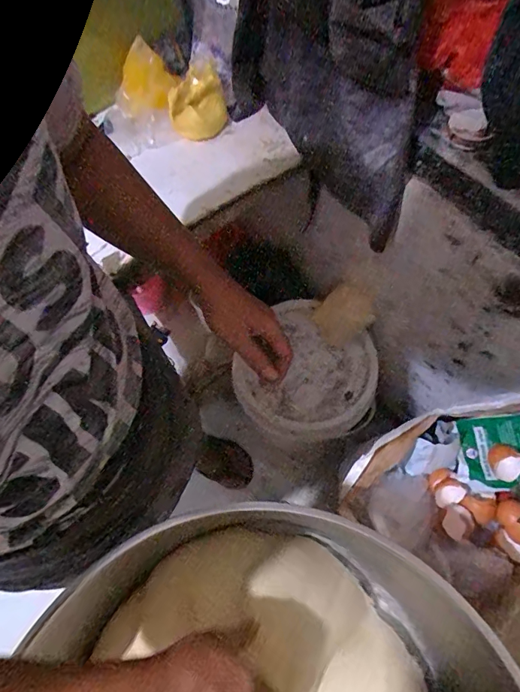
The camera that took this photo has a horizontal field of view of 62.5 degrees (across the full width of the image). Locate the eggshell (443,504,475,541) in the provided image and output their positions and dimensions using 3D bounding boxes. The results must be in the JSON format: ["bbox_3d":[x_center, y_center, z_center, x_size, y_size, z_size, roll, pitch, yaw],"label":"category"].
[{"bbox_3d":[0.258,0.231,0.562,0.039,0.016,0.037,-1,66,2],"label":"eggshell"}]

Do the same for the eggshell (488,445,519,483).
[{"bbox_3d":[0.315,0.148,0.547,0.035,0.021,0.043,-28,68,-10],"label":"eggshell"}]

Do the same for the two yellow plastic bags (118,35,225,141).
[{"bbox_3d":[-0.148,-0.426,0.720,0.182,0.075,0.105,31,71,15],"label":"two yellow plastic bags"}]

